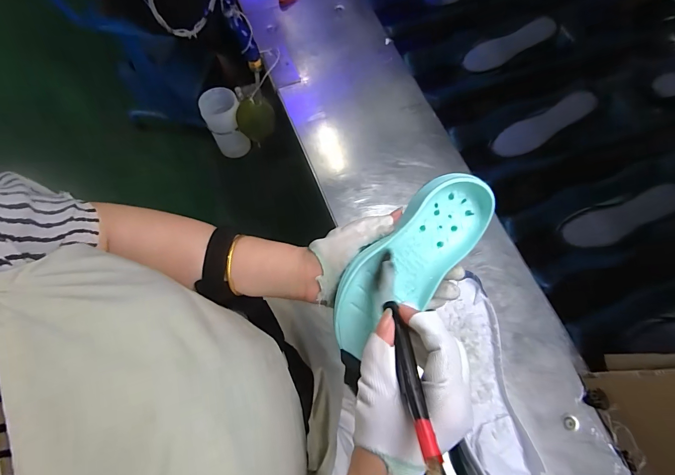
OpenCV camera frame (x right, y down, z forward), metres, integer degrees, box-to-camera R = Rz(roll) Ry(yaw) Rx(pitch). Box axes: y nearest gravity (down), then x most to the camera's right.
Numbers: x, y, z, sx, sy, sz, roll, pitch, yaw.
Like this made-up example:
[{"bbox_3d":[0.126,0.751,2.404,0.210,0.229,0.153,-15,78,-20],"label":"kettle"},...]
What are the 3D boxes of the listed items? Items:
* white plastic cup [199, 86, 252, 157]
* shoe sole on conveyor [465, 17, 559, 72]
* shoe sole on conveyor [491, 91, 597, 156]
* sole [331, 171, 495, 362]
[{"bbox_3d":[-0.222,-0.228,0.705,0.068,0.131,0.079,-16,71,-8],"label":"white plastic cup"},{"bbox_3d":[0.325,-0.362,0.671,0.162,0.009,0.046,-18,99,15],"label":"shoe sole on conveyor"},{"bbox_3d":[0.354,-0.192,0.611,0.162,0.012,0.052,-29,70,21],"label":"shoe sole on conveyor"},{"bbox_3d":[0.066,0.020,0.323,0.067,0.031,0.192,44,88,13],"label":"sole"}]

